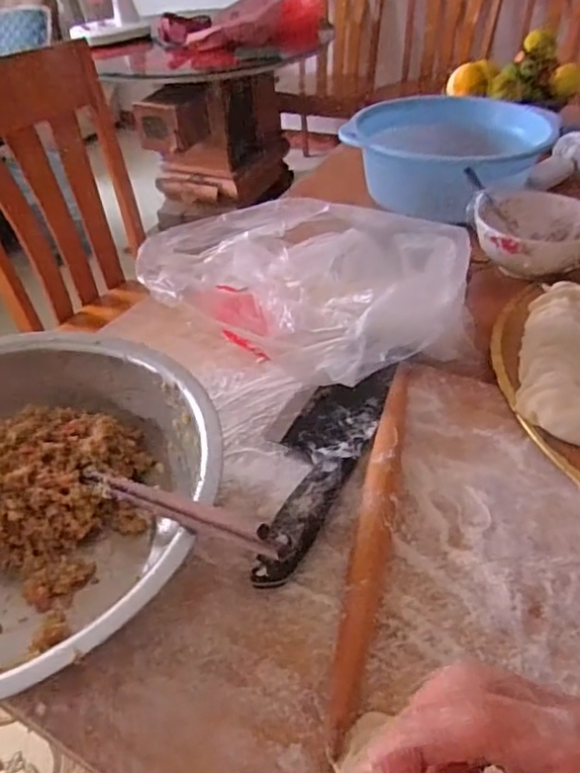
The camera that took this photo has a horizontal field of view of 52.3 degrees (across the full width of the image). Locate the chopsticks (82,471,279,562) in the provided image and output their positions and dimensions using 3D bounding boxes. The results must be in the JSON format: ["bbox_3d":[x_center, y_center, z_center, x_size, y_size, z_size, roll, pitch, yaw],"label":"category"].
[{"bbox_3d":[-0.075,0.068,0.338,0.011,0.018,0.210,-37,25,-33],"label":"chopsticks"}]

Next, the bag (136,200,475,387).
[{"bbox_3d":[0.012,-0.106,0.560,0.279,0.104,0.202,19,45,22],"label":"bag"}]

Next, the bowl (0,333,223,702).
[{"bbox_3d":[-0.180,0.077,0.386,0.266,0.081,0.260,-1,41,1],"label":"bowl"}]

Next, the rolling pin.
[{"bbox_3d":[0.060,0.084,0.407,0.022,0.021,0.297,8,42,11],"label":"rolling pin"}]

